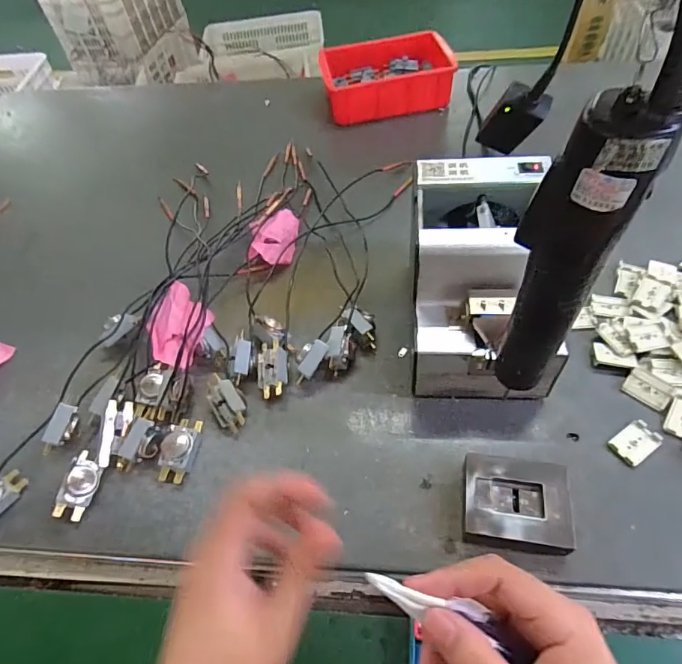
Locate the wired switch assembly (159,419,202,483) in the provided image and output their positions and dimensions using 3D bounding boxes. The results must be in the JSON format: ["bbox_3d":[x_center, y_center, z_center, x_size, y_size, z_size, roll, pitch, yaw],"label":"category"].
[{"bbox_3d":[-0.150,0.108,0.433,0.027,0.023,0.059,6,56,10],"label":"wired switch assembly"}]

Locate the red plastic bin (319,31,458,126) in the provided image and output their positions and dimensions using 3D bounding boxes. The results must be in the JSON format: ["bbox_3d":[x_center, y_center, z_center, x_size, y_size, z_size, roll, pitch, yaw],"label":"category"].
[{"bbox_3d":[0.078,-0.408,0.750,0.212,0.059,0.137,-13,55,-4],"label":"red plastic bin"}]

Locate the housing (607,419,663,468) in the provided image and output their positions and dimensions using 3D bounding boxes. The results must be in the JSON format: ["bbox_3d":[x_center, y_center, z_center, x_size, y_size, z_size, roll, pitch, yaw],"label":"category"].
[{"bbox_3d":[0.259,0.097,0.410,0.042,0.004,0.027,-31,58,-16],"label":"housing"}]

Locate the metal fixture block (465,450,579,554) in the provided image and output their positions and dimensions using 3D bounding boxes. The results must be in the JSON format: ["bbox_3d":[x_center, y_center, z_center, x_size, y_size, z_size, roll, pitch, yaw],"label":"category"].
[{"bbox_3d":[0.142,0.141,0.383,0.080,0.031,0.068,8,57,10],"label":"metal fixture block"}]

